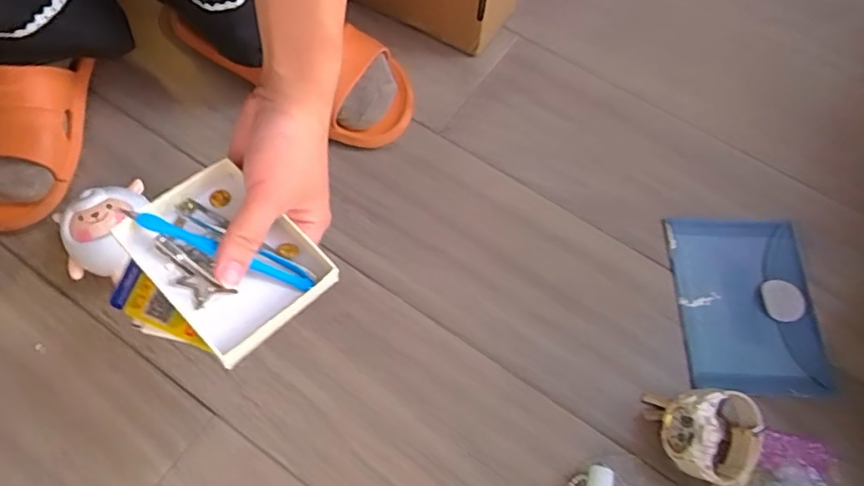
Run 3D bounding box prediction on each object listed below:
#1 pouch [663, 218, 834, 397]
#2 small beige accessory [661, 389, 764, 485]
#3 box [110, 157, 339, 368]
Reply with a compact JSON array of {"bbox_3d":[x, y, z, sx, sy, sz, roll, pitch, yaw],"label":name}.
[{"bbox_3d":[0.255,0.047,0.462,0.111,0.008,0.145,2,64,-1],"label":"pouch"},{"bbox_3d":[0.199,0.136,0.395,0.067,0.046,0.066,1,64,-2],"label":"small beige accessory"},{"bbox_3d":[-0.107,0.008,0.298,0.070,0.026,0.091,-41,72,-19],"label":"box"}]

